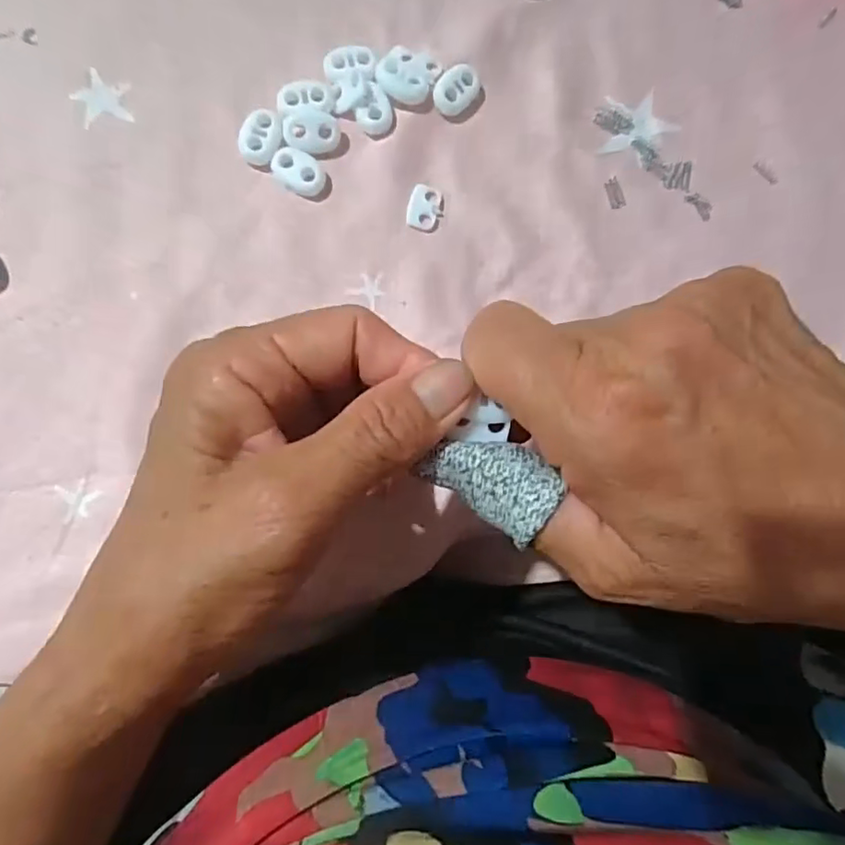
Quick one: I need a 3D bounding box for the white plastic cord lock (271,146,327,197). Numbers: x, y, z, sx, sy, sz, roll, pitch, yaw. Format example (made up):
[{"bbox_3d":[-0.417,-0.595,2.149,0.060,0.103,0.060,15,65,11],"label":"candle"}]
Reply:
[{"bbox_3d":[-0.049,-0.100,0.233,0.022,0.005,0.015,27,83,-2],"label":"white plastic cord lock"}]

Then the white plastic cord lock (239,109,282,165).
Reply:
[{"bbox_3d":[-0.064,-0.113,0.232,0.015,0.007,0.020,13,84,-4],"label":"white plastic cord lock"}]

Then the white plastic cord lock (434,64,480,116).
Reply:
[{"bbox_3d":[0.014,-0.137,0.240,0.020,0.005,0.016,-36,112,1],"label":"white plastic cord lock"}]

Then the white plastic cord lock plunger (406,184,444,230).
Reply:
[{"bbox_3d":[0.001,-0.088,0.237,0.014,0.004,0.018,11,84,-4],"label":"white plastic cord lock plunger"}]

